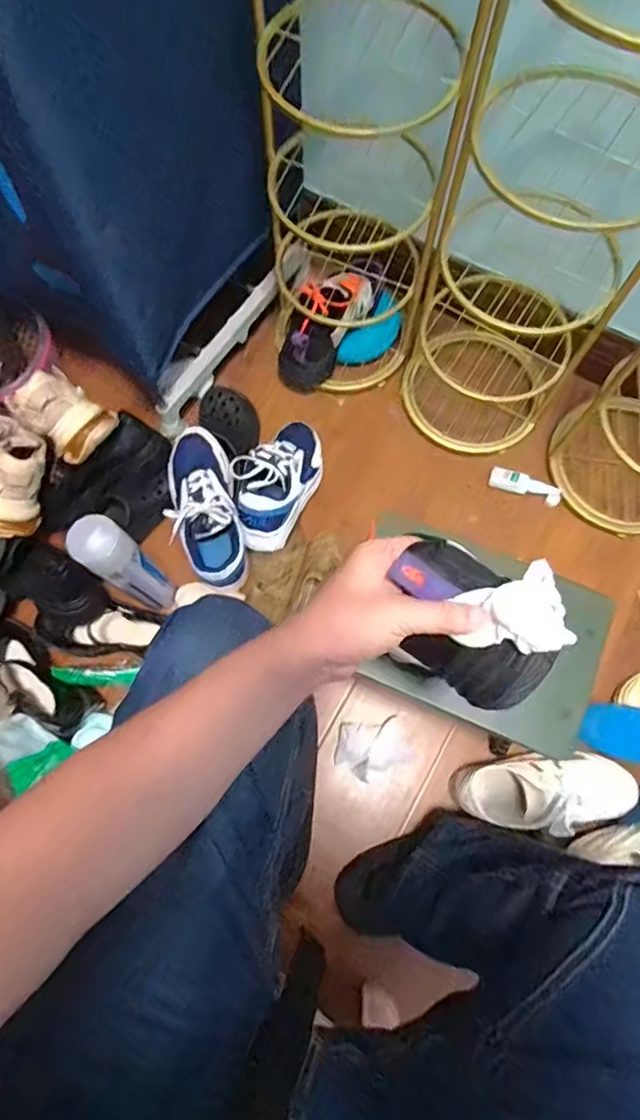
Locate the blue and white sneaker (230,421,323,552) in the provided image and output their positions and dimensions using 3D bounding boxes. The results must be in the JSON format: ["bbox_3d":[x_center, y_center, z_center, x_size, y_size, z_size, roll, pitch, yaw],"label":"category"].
[{"bbox_3d":[-0.066,-0.148,0.894,0.117,0.094,0.265,18,52,5],"label":"blue and white sneaker"}]

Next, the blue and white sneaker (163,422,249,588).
[{"bbox_3d":[-0.181,-0.084,0.858,0.104,0.089,0.247,-11,72,-4],"label":"blue and white sneaker"}]

